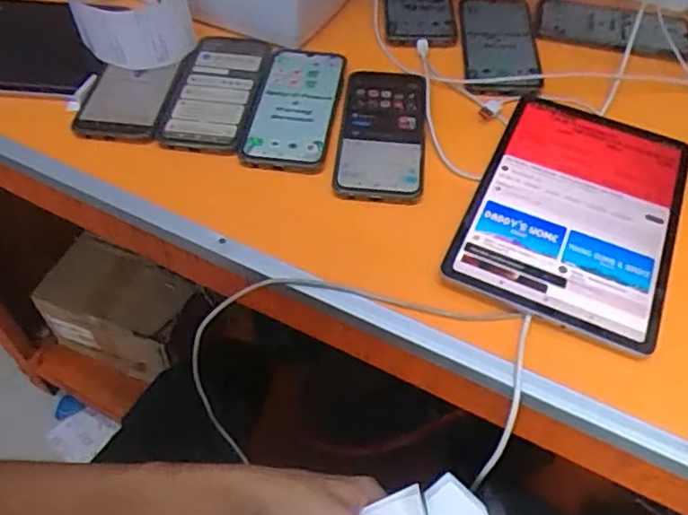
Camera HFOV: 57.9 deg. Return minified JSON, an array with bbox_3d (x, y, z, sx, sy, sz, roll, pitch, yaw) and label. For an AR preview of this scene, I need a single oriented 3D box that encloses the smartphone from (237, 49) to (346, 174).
[{"bbox_3d":[-0.049,-0.149,0.611,0.083,0.015,0.167,7,52,4],"label":"smartphone"}]

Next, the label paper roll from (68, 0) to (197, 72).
[{"bbox_3d":[-0.233,-0.278,0.666,0.112,0.061,0.185,-19,55,-16],"label":"label paper roll"}]

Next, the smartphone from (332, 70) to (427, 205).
[{"bbox_3d":[0.038,-0.123,0.588,0.078,0.007,0.174,6,52,3],"label":"smartphone"}]

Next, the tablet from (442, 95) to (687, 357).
[{"bbox_3d":[0.201,-0.044,0.534,0.160,0.010,0.248,22,55,15],"label":"tablet"}]

